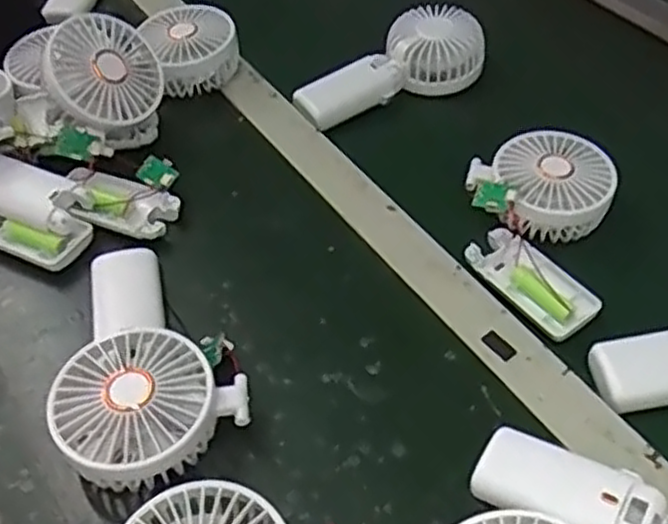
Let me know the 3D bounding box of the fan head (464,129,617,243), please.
[{"bbox_3d":[0.152,-0.057,0.552,0.099,0.042,0.086,3,48,3],"label":"fan head"}]

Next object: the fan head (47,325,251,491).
[{"bbox_3d":[-0.105,0.081,0.410,0.096,0.047,0.088,0,48,0],"label":"fan head"}]

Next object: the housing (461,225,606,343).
[{"bbox_3d":[0.136,0.010,0.509,0.045,0.014,0.093,-29,54,-24],"label":"housing"}]

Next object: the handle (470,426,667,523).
[{"bbox_3d":[0.122,0.120,0.387,0.092,0.018,0.044,16,46,34],"label":"handle"}]

